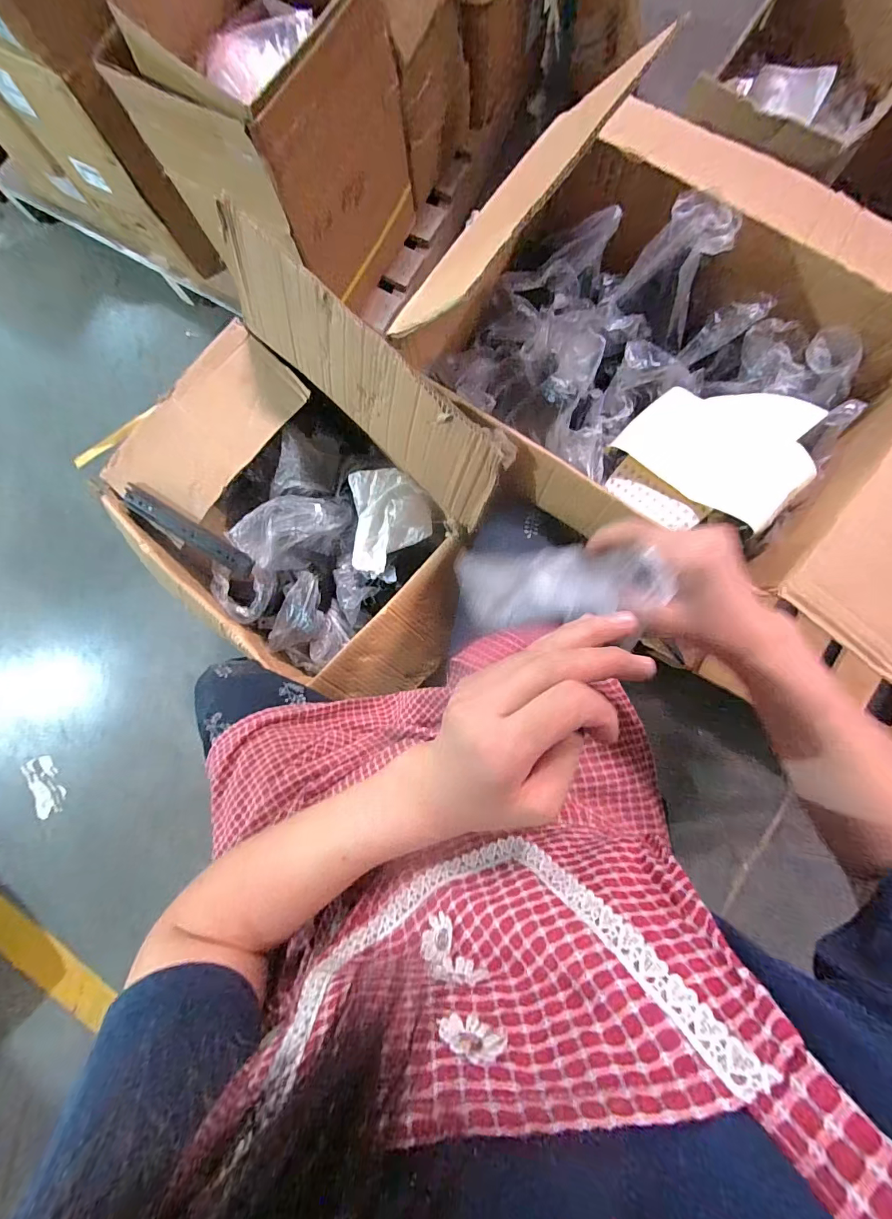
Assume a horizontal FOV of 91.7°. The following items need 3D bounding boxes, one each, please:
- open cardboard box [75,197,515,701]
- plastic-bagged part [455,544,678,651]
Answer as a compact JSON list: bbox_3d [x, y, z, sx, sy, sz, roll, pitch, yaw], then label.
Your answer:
[{"bbox_3d":[-0.217,-0.148,0.613,0.518,0.320,0.399,41,86,6],"label":"open cardboard box"},{"bbox_3d":[0.075,-0.016,0.336,0.169,0.029,0.071,4,81,37],"label":"plastic-bagged part"}]

